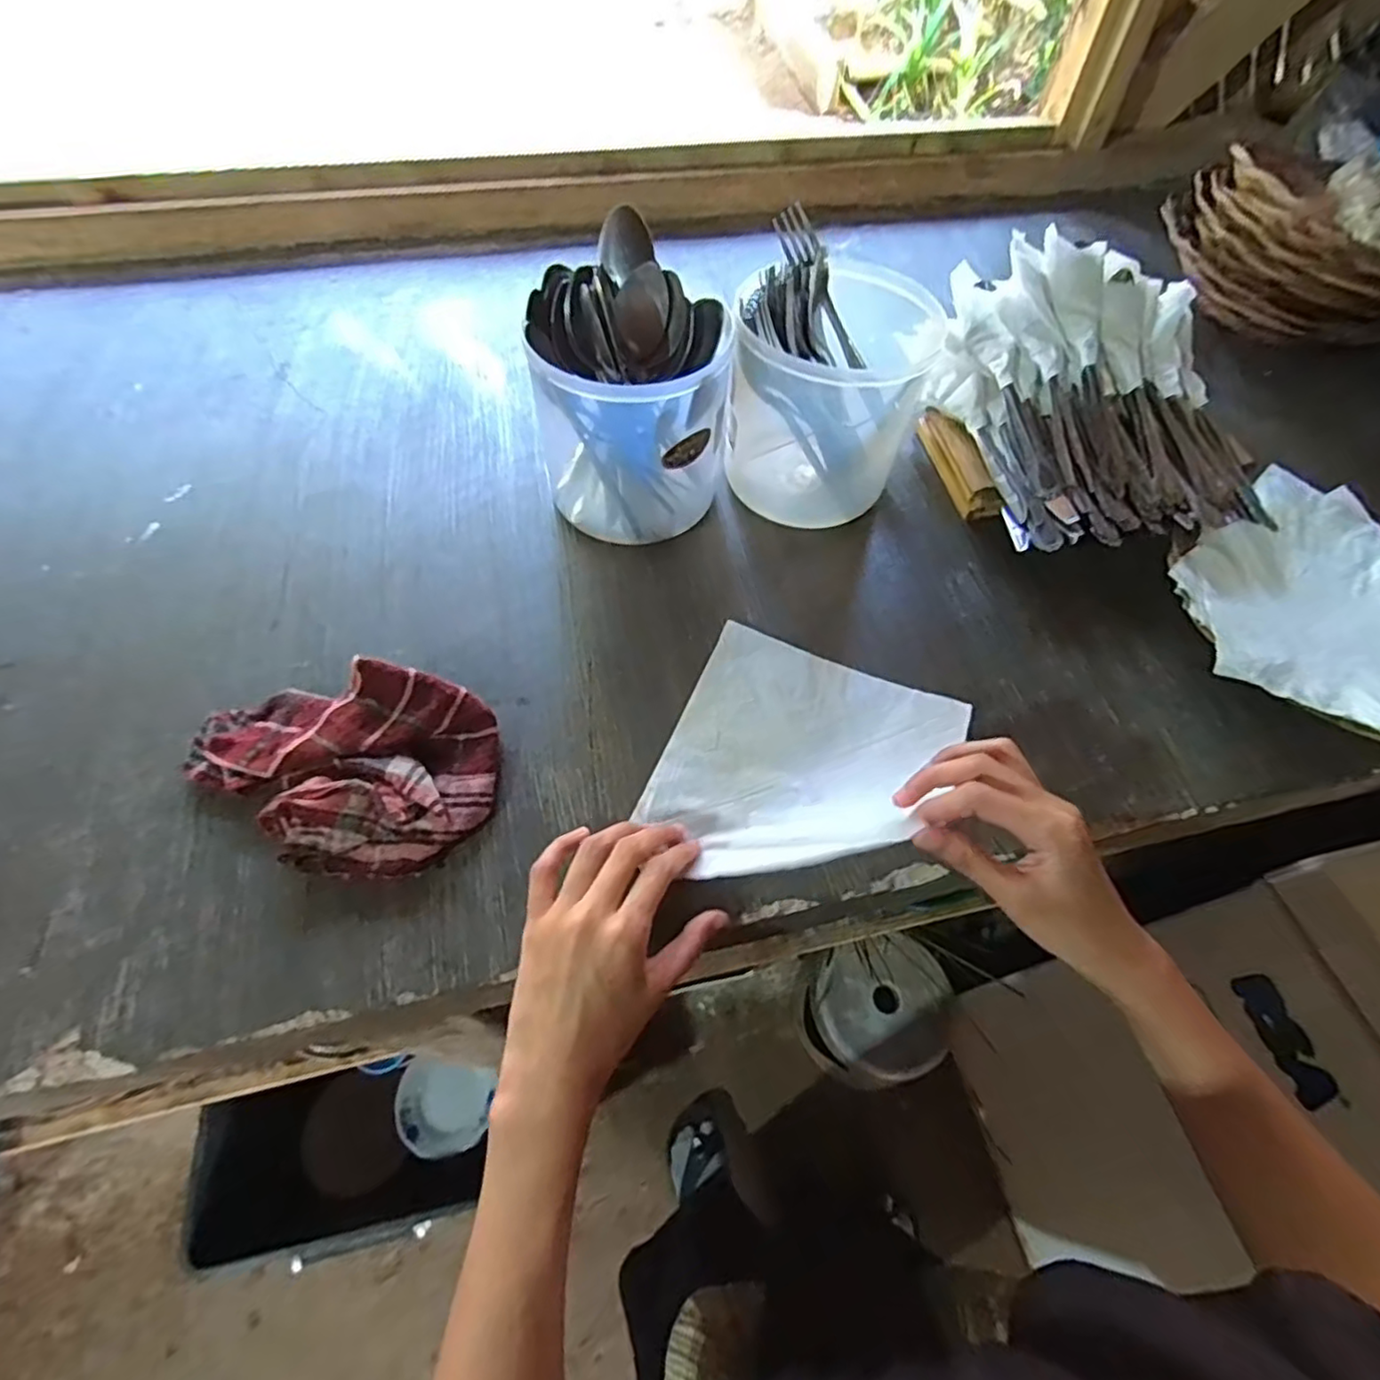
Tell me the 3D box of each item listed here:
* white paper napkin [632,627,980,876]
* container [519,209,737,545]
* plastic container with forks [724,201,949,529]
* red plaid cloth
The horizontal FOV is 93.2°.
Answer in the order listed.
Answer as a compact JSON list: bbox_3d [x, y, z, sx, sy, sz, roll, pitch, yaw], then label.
[{"bbox_3d":[0.071,0.043,0.407,0.165,0.024,0.170,20,60,10],"label":"white paper napkin"},{"bbox_3d":[-0.040,-0.215,0.482,0.138,0.157,0.147,2,58,-1],"label":"container"},{"bbox_3d":[0.103,-0.224,0.494,0.135,0.156,0.126,17,59,8],"label":"plastic container with forks"},{"bbox_3d":[-0.207,0.045,0.384,0.176,0.040,0.115,6,58,1],"label":"red plaid cloth"}]

